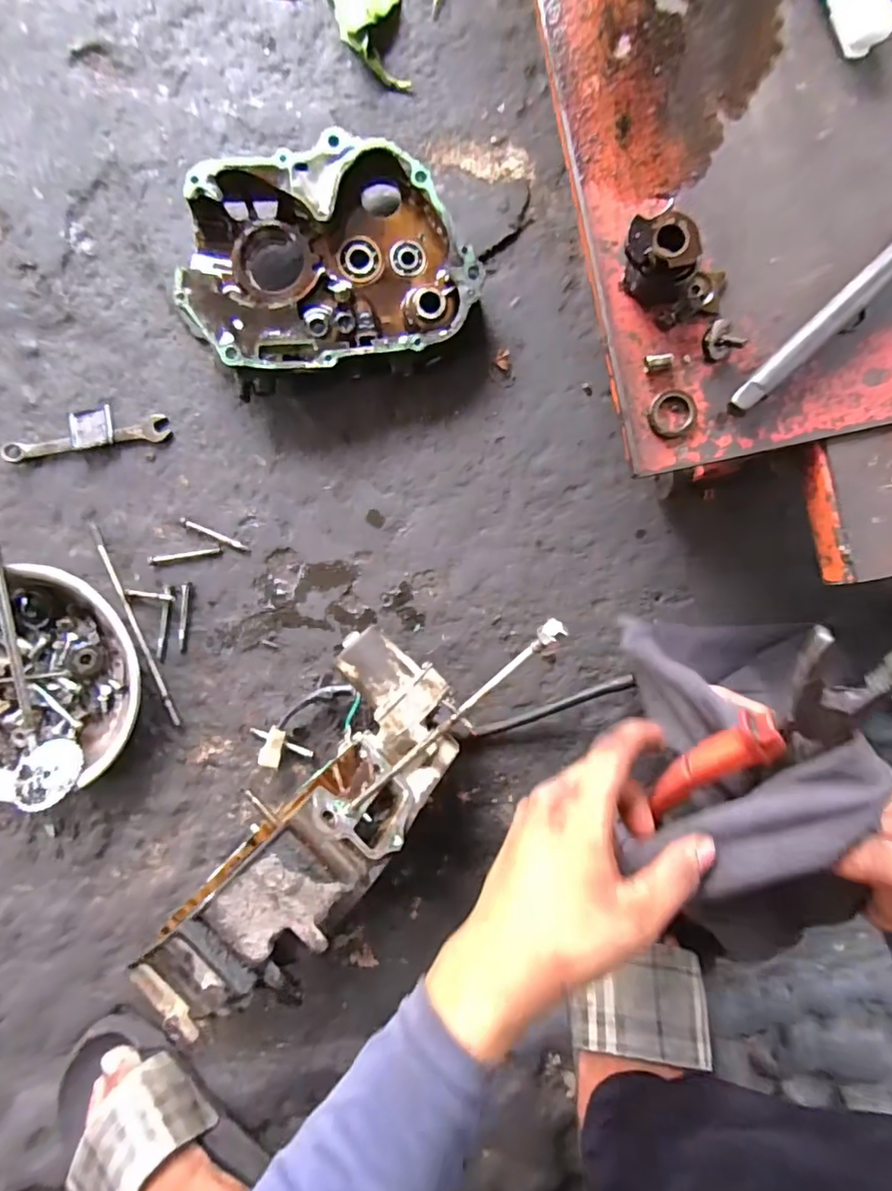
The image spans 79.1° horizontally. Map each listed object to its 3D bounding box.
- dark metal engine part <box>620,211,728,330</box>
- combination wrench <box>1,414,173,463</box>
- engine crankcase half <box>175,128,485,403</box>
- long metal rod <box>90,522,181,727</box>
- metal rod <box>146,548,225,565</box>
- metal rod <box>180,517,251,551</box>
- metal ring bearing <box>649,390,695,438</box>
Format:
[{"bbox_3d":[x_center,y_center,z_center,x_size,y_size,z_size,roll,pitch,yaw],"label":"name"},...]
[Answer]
[{"bbox_3d":[0.127,-0.180,0.303,0.062,0.035,0.042,28,93,3],"label":"dark metal engine part"},{"bbox_3d":[-0.341,-0.149,0.512,0.160,0.012,0.025,-7,91,4],"label":"combination wrench"},{"bbox_3d":[-0.102,-0.283,0.469,0.247,0.065,0.179,-13,90,4],"label":"engine crankcase half"},{"bbox_3d":[-0.296,0.028,0.513,0.009,0.007,0.206,-24,89,4],"label":"long metal rod"},{"bbox_3d":[-0.247,-0.037,0.509,0.073,0.004,0.008,-7,91,4],"label":"metal rod"},{"bbox_3d":[-0.218,-0.057,0.506,0.070,0.006,0.007,22,92,3],"label":"metal rod"},{"bbox_3d":[0.134,-0.108,0.319,0.028,0.006,0.028,0,91,4],"label":"metal ring bearing"}]

